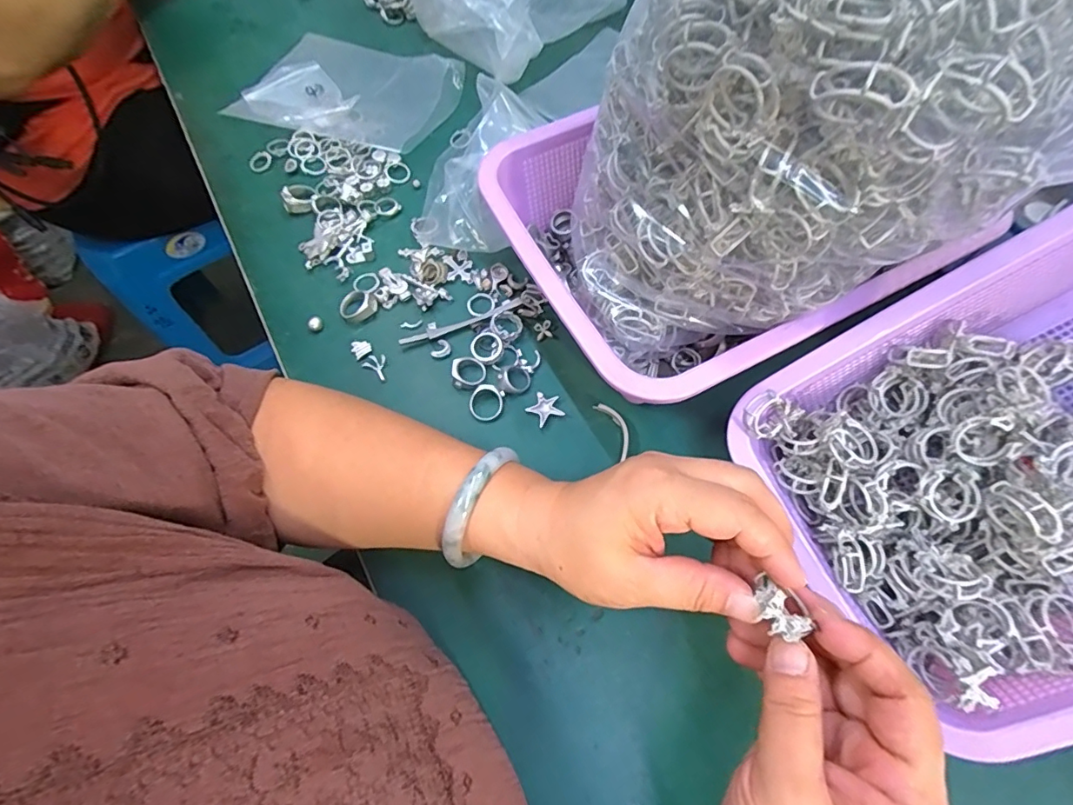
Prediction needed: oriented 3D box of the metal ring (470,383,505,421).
[{"bbox_3d":[-0.035,0.000,0.350,0.023,0.004,0.025,0,88,-1],"label":"metal ring"}]

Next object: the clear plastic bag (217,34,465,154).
[{"bbox_3d":[-0.183,-0.304,0.483,0.199,0.019,0.143,22,68,11],"label":"clear plastic bag"}]

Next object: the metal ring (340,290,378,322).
[{"bbox_3d":[-0.138,-0.074,0.384,0.027,0.010,0.025,-1,66,1],"label":"metal ring"}]

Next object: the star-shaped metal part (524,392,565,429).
[{"bbox_3d":[0.006,0.004,0.349,0.023,0.004,0.022,-31,69,-12],"label":"star-shaped metal part"}]

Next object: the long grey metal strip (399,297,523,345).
[{"bbox_3d":[-0.055,-0.060,0.377,0.096,0.004,0.010,-22,67,-8],"label":"long grey metal strip"}]

